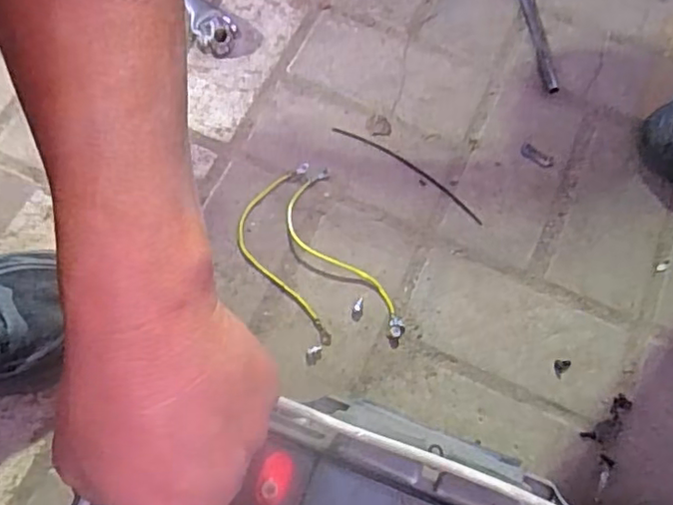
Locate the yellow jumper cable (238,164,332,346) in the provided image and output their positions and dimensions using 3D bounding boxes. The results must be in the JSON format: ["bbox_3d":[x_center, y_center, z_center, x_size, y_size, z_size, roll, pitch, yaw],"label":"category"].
[{"bbox_3d":[-0.050,0.001,0.545,0.069,0.004,0.168,-6,70,-5],"label":"yellow jumper cable"}]

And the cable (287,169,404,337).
[{"bbox_3d":[0.000,0.005,0.548,0.056,0.006,0.169,-23,72,-10],"label":"cable"}]

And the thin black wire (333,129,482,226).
[{"bbox_3d":[0.069,-0.077,0.578,0.162,0.004,0.016,34,72,10],"label":"thin black wire"}]

